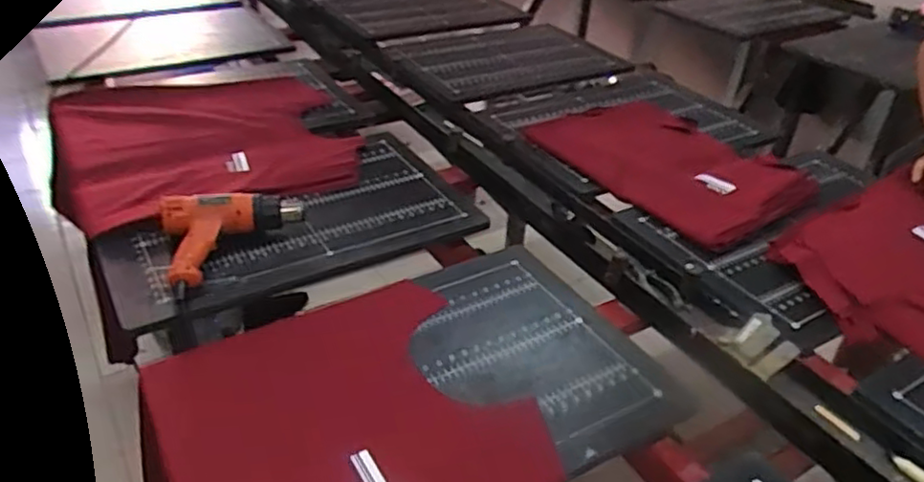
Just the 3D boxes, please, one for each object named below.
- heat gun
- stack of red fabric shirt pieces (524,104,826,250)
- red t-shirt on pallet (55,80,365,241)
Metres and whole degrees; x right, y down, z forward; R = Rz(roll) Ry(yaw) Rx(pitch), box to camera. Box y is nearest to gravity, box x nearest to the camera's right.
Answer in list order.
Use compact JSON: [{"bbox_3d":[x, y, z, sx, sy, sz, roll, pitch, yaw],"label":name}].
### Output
[{"bbox_3d":[-0.347,-0.013,1.072,0.212,0.070,0.163,-11,39,-20],"label":"heat gun"},{"bbox_3d":[0.404,-0.168,1.416,0.365,0.047,0.538,-25,45,-34],"label":"stack of red fabric shirt pieces"},{"bbox_3d":[-0.516,-0.200,1.366,0.566,0.050,0.596,-14,40,-24],"label":"red t-shirt on pallet"}]

